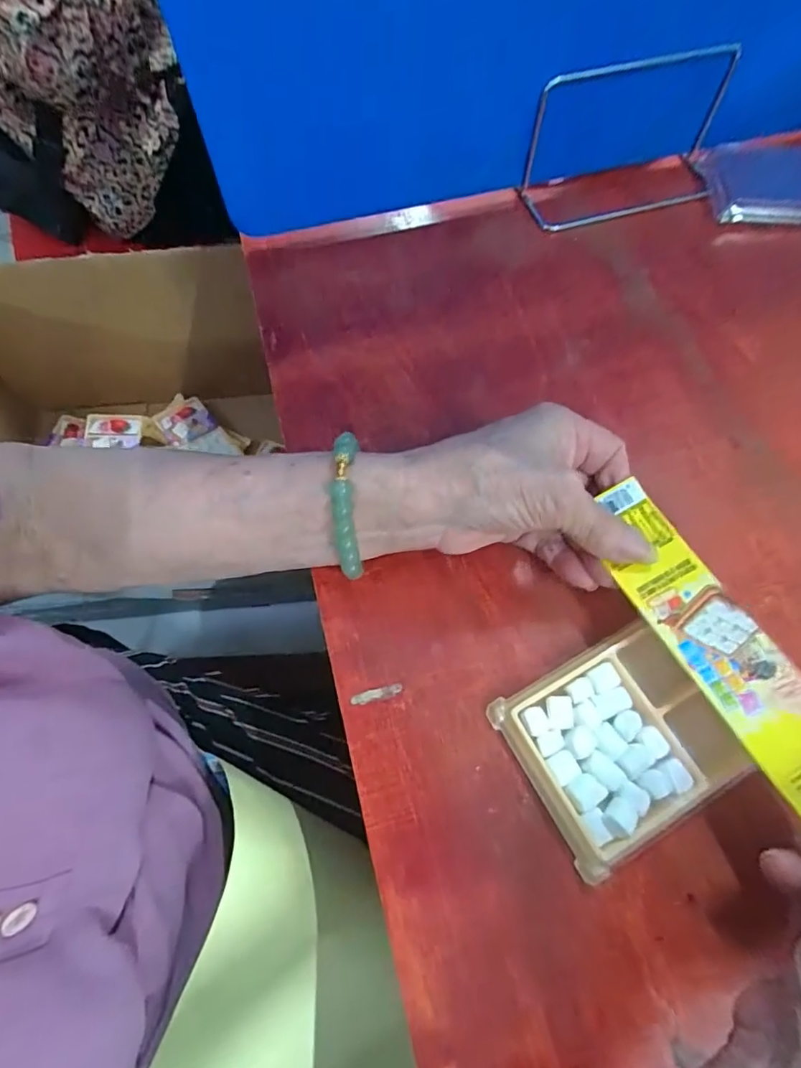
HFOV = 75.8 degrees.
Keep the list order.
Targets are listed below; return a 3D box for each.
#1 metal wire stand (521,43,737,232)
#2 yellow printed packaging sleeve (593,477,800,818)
[{"bbox_3d":[0.172,-0.289,0.372,0.154,0.078,0.064,-11,65,-2],"label":"metal wire stand"},{"bbox_3d":[0.137,0.045,0.220,0.040,0.014,0.157,-24,65,-8],"label":"yellow printed packaging sleeve"}]

